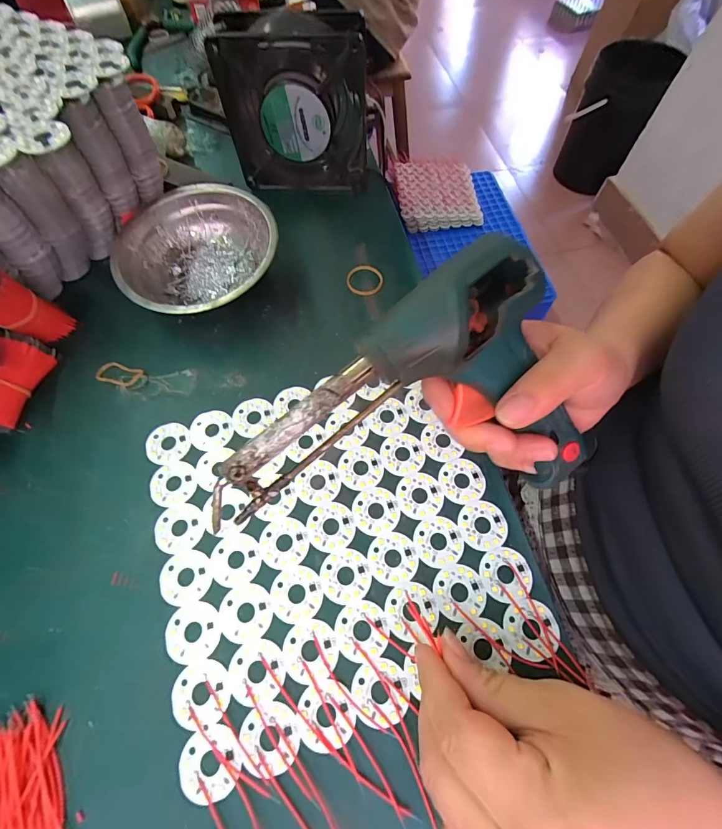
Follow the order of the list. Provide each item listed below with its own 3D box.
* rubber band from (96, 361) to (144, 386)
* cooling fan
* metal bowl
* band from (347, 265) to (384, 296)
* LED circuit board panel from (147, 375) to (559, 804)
[{"bbox_3d":[-0.186,-0.030,0.293,0.031,0.006,0.019,17,66,8],"label":"rubber band"},{"bbox_3d":[-0.056,-0.266,0.338,0.122,0.121,0.044,-2,65,-1],"label":"cooling fan"},{"bbox_3d":[-0.131,-0.126,0.314,0.121,0.047,0.122,0,65,0],"label":"metal bowl"},{"bbox_3d":[0.004,-0.119,0.334,0.032,0.004,0.032,0,65,0],"label":"band"},{"bbox_3d":[-0.019,0.073,0.244,0.205,0.004,0.203,-17,66,-8],"label":"LED circuit board panel"}]

